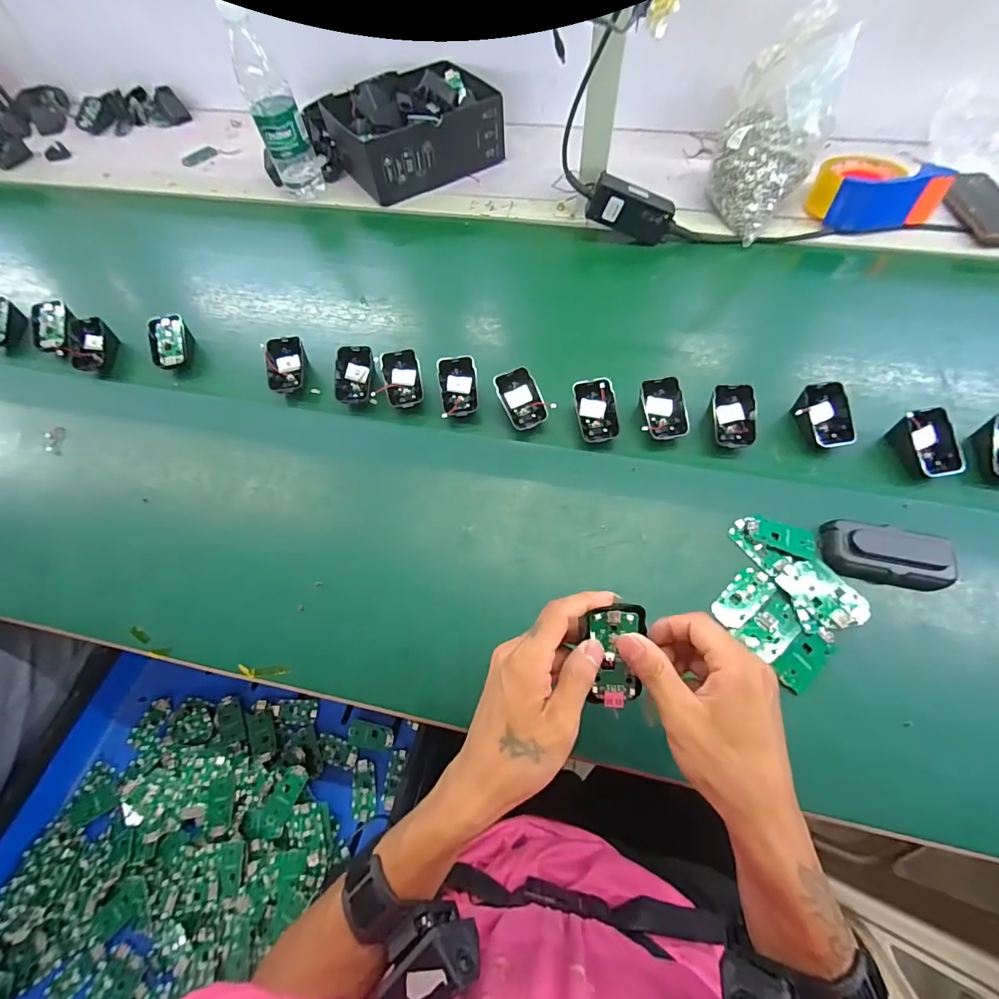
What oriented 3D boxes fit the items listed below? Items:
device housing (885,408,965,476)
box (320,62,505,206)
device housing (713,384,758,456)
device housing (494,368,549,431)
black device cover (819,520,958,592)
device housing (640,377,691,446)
[{"bbox_3d":[0.441,-0.056,0.459,0.050,0.041,0.066,-10,64,-2],"label":"device housing"},{"bbox_3d":[-0.127,-0.602,0.727,0.257,0.094,0.157,-29,66,-11],"label":"box"},{"bbox_3d":[0.253,-0.090,0.484,0.047,0.022,0.068,1,91,2],"label":"device housing"},{"bbox_3d":[0.024,-0.115,0.508,0.045,0.014,0.068,-23,96,-7],"label":"device housing"},{"bbox_3d":[0.364,0.050,0.414,0.107,0.026,0.053,9,65,7],"label":"black device cover"},{"bbox_3d":[0.183,-0.098,0.498,0.046,0.022,0.071,-8,86,7],"label":"device housing"}]

